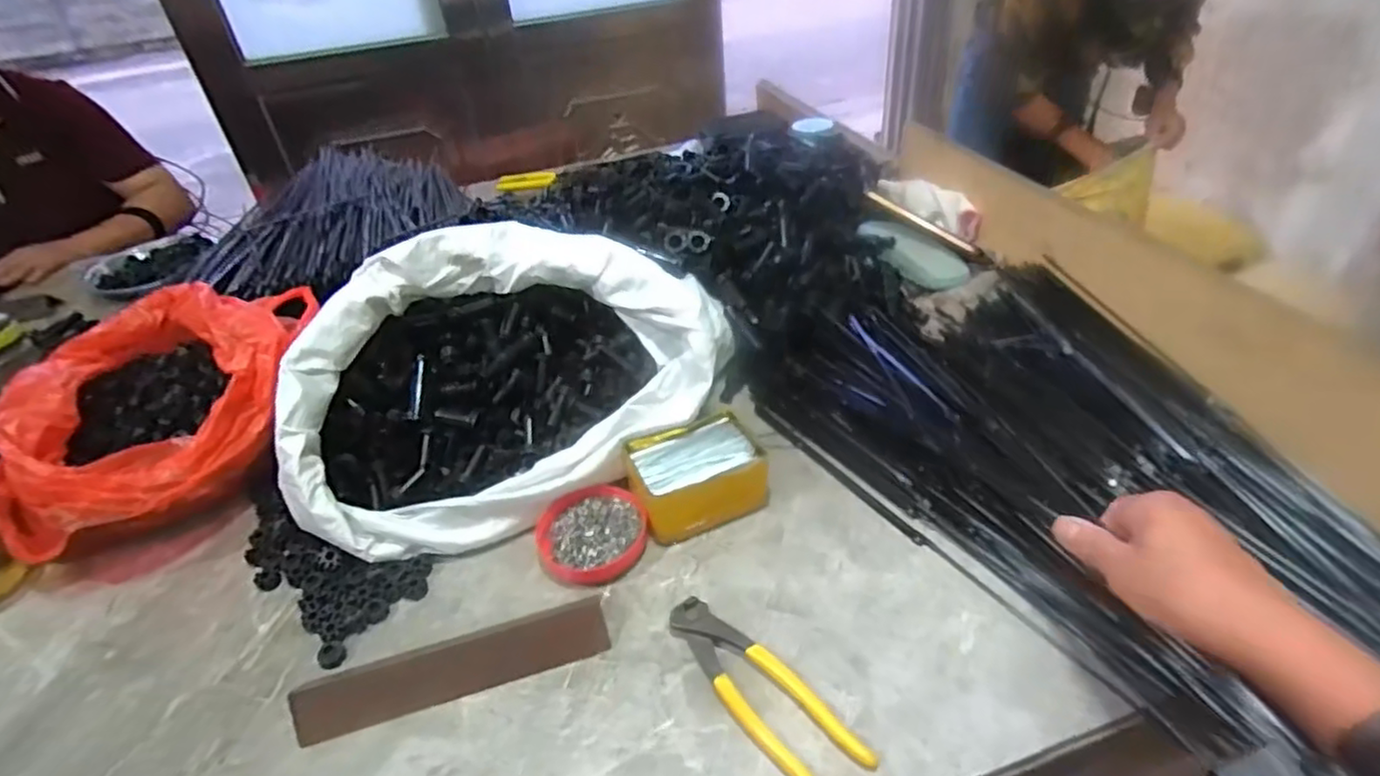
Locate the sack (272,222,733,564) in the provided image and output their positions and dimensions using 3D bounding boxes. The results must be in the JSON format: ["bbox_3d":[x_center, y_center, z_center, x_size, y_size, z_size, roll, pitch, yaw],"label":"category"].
[{"bbox_3d":[-0.174,-0.015,0.616,0.381,0.172,0.219,-21,40,-18],"label":"sack"}]

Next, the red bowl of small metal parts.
[{"bbox_3d":[-0.081,0.122,0.576,0.088,0.025,0.083,-4,38,3],"label":"red bowl of small metal parts"}]

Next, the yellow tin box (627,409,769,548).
[{"bbox_3d":[0.010,0.074,0.599,0.115,0.050,0.079,-19,39,-16],"label":"yellow tin box"}]

